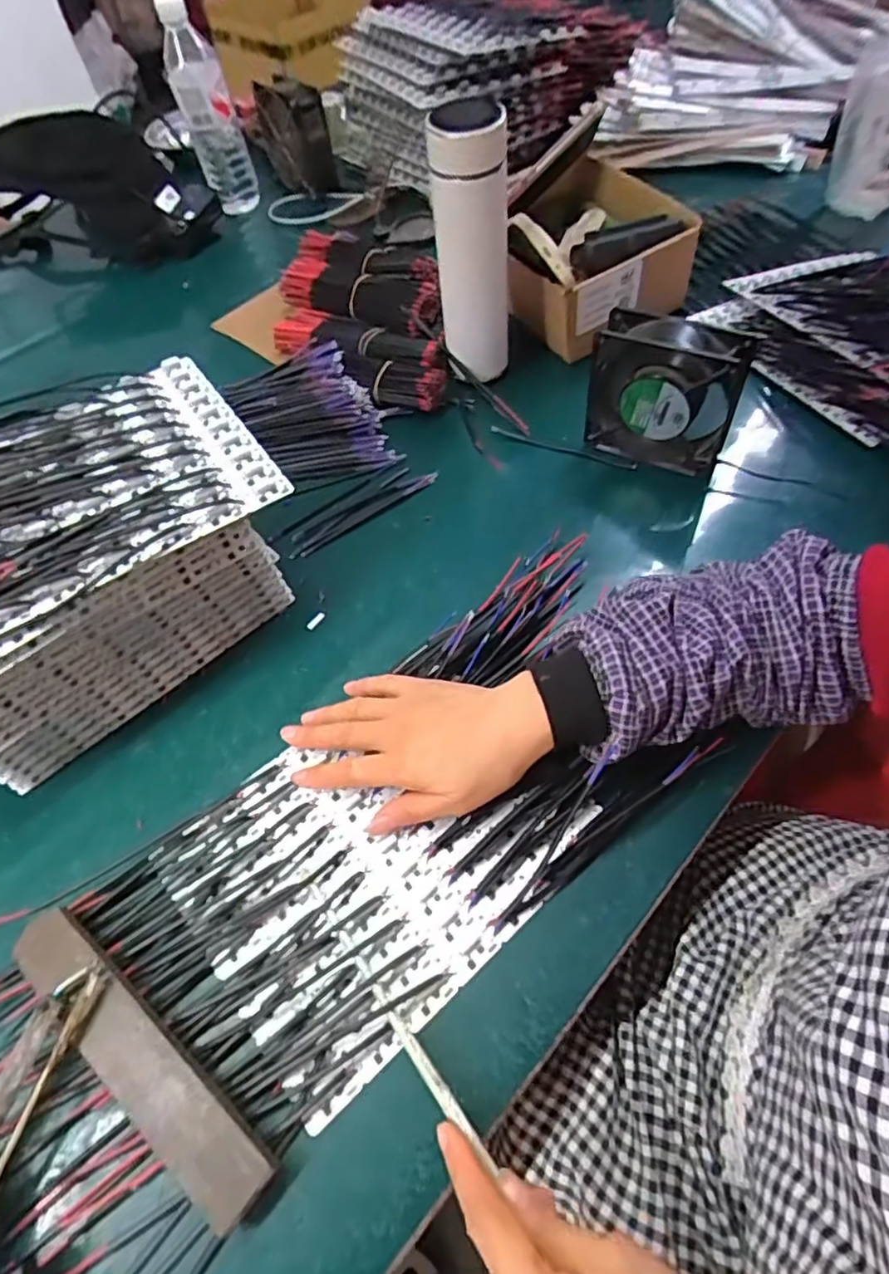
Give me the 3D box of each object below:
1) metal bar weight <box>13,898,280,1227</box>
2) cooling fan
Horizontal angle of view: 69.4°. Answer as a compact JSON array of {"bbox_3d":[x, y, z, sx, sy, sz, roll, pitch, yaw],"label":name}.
[{"bbox_3d":[-0.172,0.229,0.356,0.201,0.023,0.036,33,65,23],"label":"metal bar weight"},{"bbox_3d":[0.189,-0.207,0.564,0.123,0.125,0.044,22,62,18],"label":"cooling fan"}]

